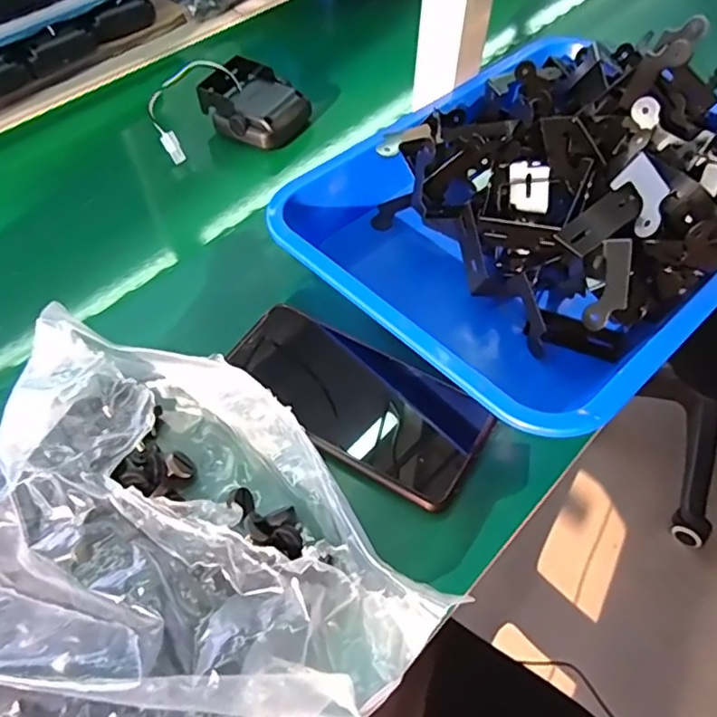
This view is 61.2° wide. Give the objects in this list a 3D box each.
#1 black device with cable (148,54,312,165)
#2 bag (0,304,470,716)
[{"bbox_3d":[-0.111,-0.213,0.525,0.098,0.055,0.118,30,60,19],"label":"black device with cable"},{"bbox_3d":[-0.131,0.111,0.259,0.285,0.093,0.261,-36,63,-23],"label":"bag"}]

